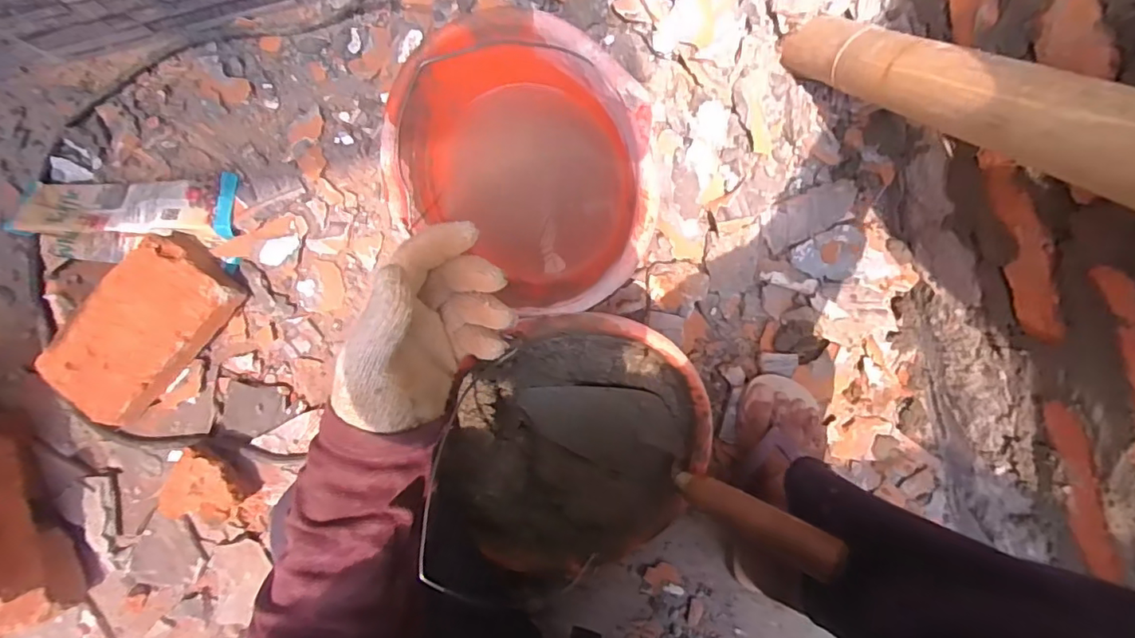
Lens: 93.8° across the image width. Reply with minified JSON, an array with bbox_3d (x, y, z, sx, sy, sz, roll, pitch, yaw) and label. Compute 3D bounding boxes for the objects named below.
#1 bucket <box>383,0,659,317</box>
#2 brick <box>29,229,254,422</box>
[{"bbox_3d":[-0.036,-0.128,0.508,0.212,0.178,0.252,-42,90,1],"label":"bucket"},{"bbox_3d":[-0.467,0.011,0.594,0.110,0.065,0.208,41,91,0],"label":"brick"}]

